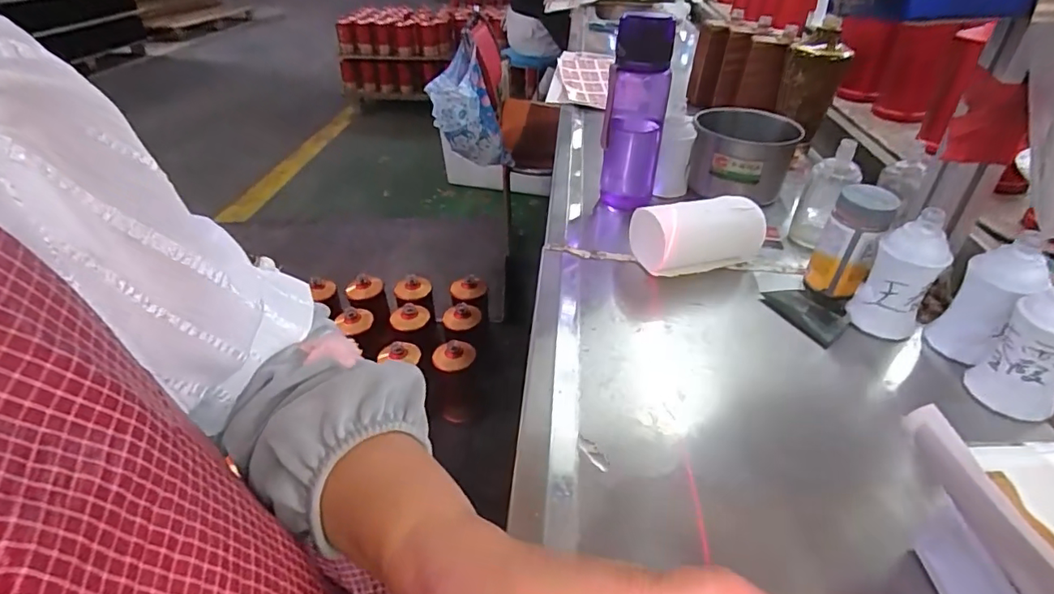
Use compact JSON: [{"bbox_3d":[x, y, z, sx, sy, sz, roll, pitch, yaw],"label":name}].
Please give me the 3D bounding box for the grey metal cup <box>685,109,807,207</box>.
[{"bbox_3d":[0.293,-0.200,0.734,0.130,0.078,0.126,19,41,25],"label":"grey metal cup"}]

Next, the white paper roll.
[{"bbox_3d":[0.191,-0.067,0.589,0.140,0.057,0.056,-10,37,-13],"label":"white paper roll"}]

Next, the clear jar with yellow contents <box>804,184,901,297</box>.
[{"bbox_3d":[0.326,-0.054,0.539,0.050,0.100,0.056,22,42,28],"label":"clear jar with yellow contents"}]

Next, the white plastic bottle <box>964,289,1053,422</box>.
[{"bbox_3d":[0.402,0.038,0.416,0.054,0.111,0.047,22,42,28],"label":"white plastic bottle"}]

